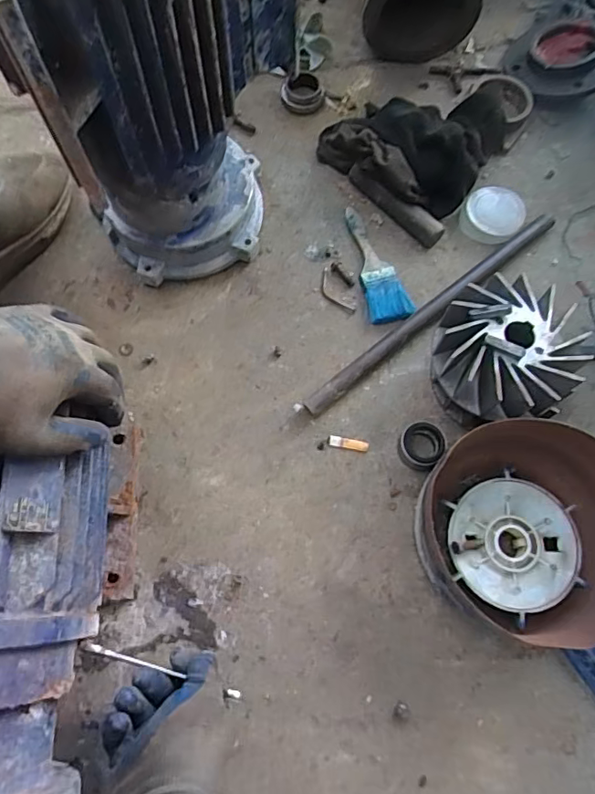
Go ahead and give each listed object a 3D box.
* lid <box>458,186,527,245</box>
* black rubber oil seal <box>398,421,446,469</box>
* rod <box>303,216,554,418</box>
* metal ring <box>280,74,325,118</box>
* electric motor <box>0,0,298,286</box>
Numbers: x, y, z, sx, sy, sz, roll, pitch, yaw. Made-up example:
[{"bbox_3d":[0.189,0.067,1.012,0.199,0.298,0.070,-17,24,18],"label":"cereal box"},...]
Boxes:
[{"bbox_3d":[0.240,-0.223,0.661,0.068,0.025,0.078,37,74,11],"label":"lid"},{"bbox_3d":[0.130,0.048,0.556,0.046,0.026,0.046,0,71,-1],"label":"black rubber oil seal"},{"bbox_3d":[0.156,-0.099,0.616,0.375,0.019,0.020,-38,76,-13],"label":"rod"},{"bbox_3d":[0.007,-0.400,0.712,0.052,0.022,0.056,0,71,-1],"label":"metal ring"},{"bbox_3d":[-0.127,-0.287,0.485,0.225,0.406,0.189,-32,74,-11],"label":"electric motor"}]

